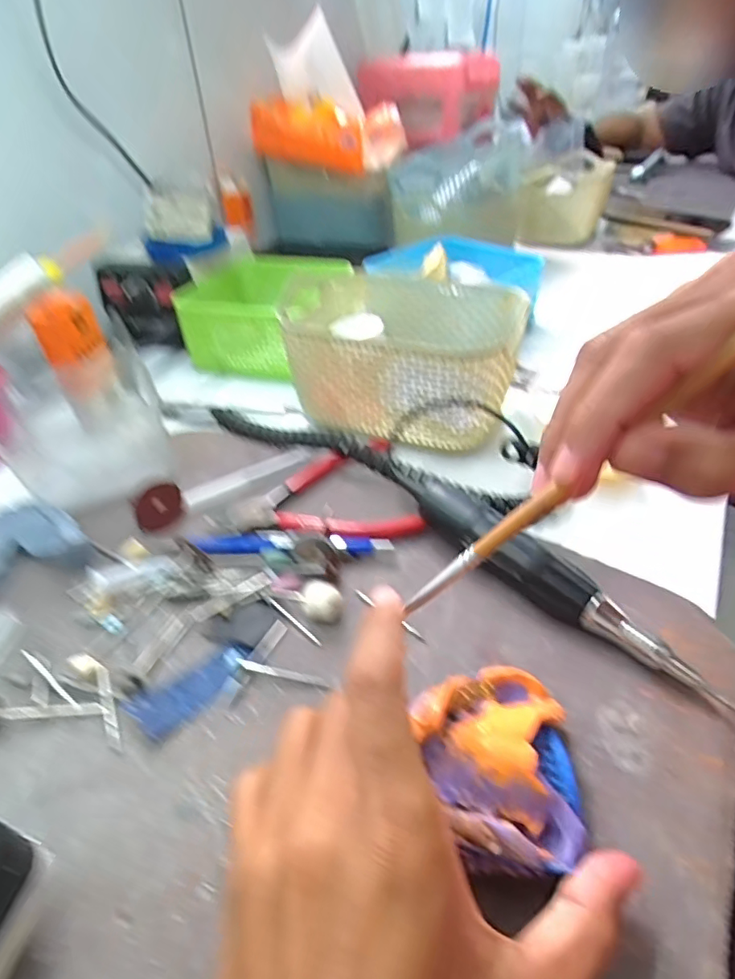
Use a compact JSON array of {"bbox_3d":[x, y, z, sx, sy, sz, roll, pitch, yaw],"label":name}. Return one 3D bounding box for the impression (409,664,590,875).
[{"bbox_3d":[0.051,0.102,0.201,0.056,0.030,0.071,-11,41,-11],"label":"impression"}]

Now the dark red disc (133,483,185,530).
[{"bbox_3d":[-0.125,0.011,0.325,0.004,0.024,0.032,-20,28,48],"label":"dark red disc"}]

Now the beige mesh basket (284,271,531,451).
[{"bbox_3d":[0.019,-0.101,0.410,0.181,0.078,0.120,15,43,19],"label":"beige mesh basket"}]

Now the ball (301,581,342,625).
[{"bbox_3d":[-0.023,0.058,0.272,0.019,0.014,0.017,-6,41,-5],"label":"ball"}]

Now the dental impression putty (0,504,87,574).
[{"bbox_3d":[-0.197,0.027,0.308,0.062,0.019,0.049,-19,43,-20],"label":"dental impression putty"}]

